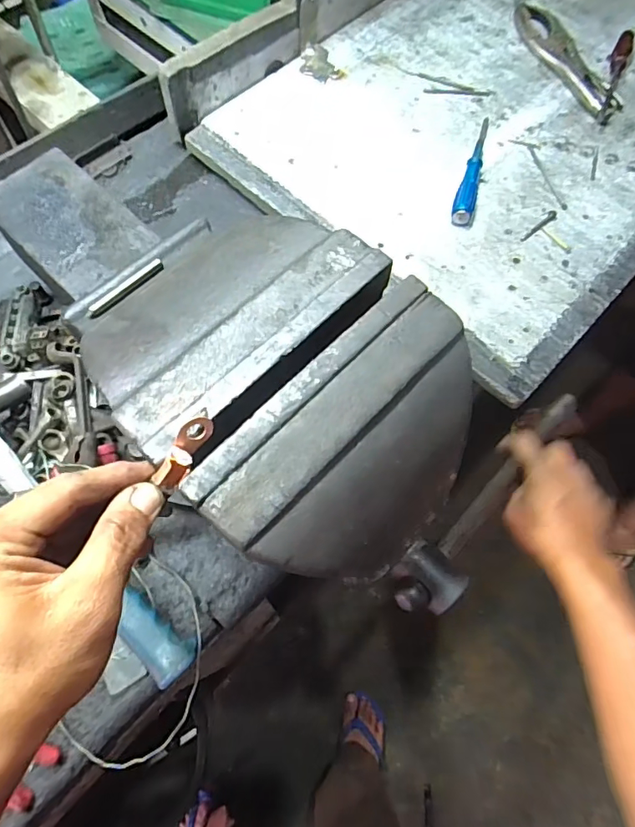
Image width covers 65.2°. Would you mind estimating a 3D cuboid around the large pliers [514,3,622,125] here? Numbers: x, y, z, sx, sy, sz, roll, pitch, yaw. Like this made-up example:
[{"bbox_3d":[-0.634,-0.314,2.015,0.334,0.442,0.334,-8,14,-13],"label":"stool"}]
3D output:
[{"bbox_3d":[0.382,-0.555,0.775,0.062,0.018,0.265,-20,71,-10],"label":"large pliers"}]

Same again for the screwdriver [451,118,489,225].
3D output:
[{"bbox_3d":[0.213,-0.339,0.677,0.027,0.021,0.201,16,69,4],"label":"screwdriver"}]

